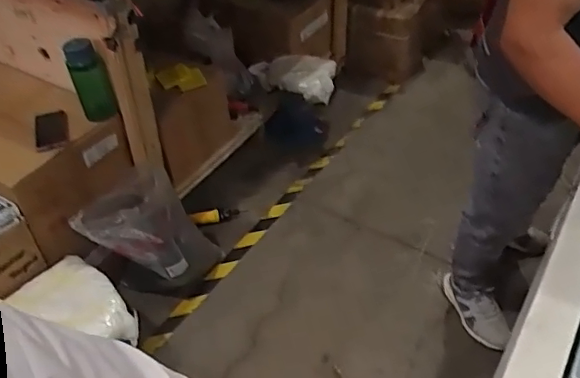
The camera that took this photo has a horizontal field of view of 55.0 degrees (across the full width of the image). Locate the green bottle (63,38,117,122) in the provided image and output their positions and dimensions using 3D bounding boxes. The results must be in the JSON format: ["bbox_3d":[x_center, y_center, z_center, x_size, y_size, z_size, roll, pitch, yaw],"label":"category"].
[{"bbox_3d":[-0.493,-0.267,1.381,0.092,0.202,0.060,-15,43,-17],"label":"green bottle"}]

